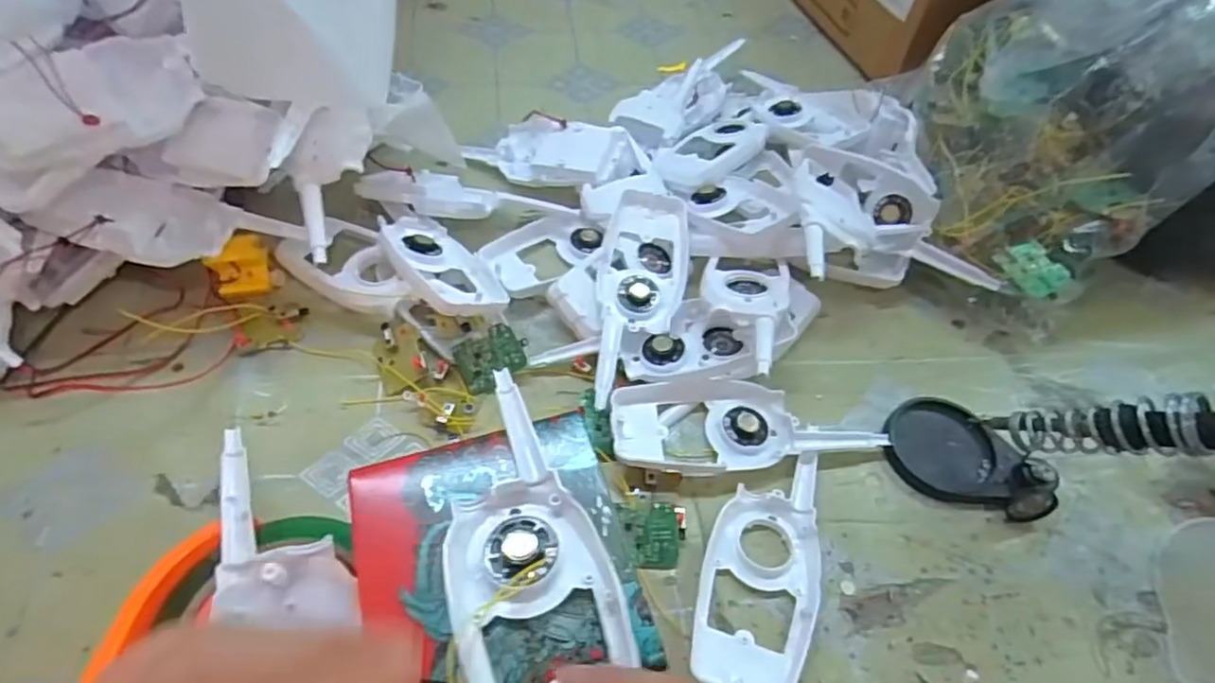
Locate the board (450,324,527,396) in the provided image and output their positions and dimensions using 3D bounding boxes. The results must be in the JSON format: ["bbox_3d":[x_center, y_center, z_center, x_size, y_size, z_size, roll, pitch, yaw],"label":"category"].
[{"bbox_3d":[-0.075,0.011,0.419,0.041,0.004,0.036,-27,82,-6],"label":"board"}]

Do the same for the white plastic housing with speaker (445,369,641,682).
[{"bbox_3d":[-0.029,0.083,0.255,0.061,0.016,0.159,-8,52,-9],"label":"white plastic housing with speaker"}]

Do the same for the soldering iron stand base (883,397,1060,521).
[{"bbox_3d":[0.217,0.067,0.396,0.087,0.023,0.066,15,54,8],"label":"soldering iron stand base"}]

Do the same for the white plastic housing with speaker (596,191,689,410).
[{"bbox_3d":[0.024,-0.034,0.446,0.062,0.036,0.167,3,53,-1],"label":"white plastic housing with speaker"}]

